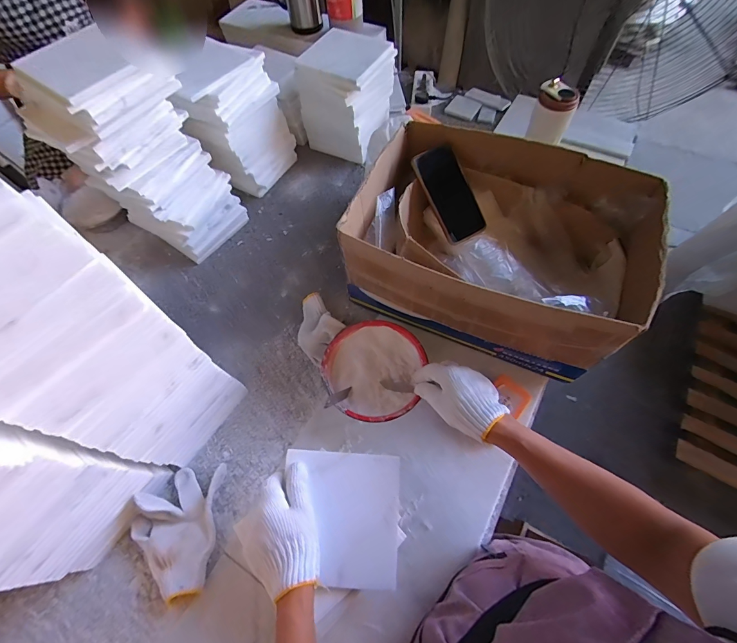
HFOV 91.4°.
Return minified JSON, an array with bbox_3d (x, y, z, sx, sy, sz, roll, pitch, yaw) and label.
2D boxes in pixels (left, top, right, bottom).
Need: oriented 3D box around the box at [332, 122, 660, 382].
[{"bbox_3d":[0.205,-0.122,0.595,0.418,0.193,0.300,23,68,14],"label":"box"}]

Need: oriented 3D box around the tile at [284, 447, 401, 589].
[{"bbox_3d":[-0.036,0.246,0.458,0.149,0.007,0.147,6,70,-3],"label":"tile"}]

